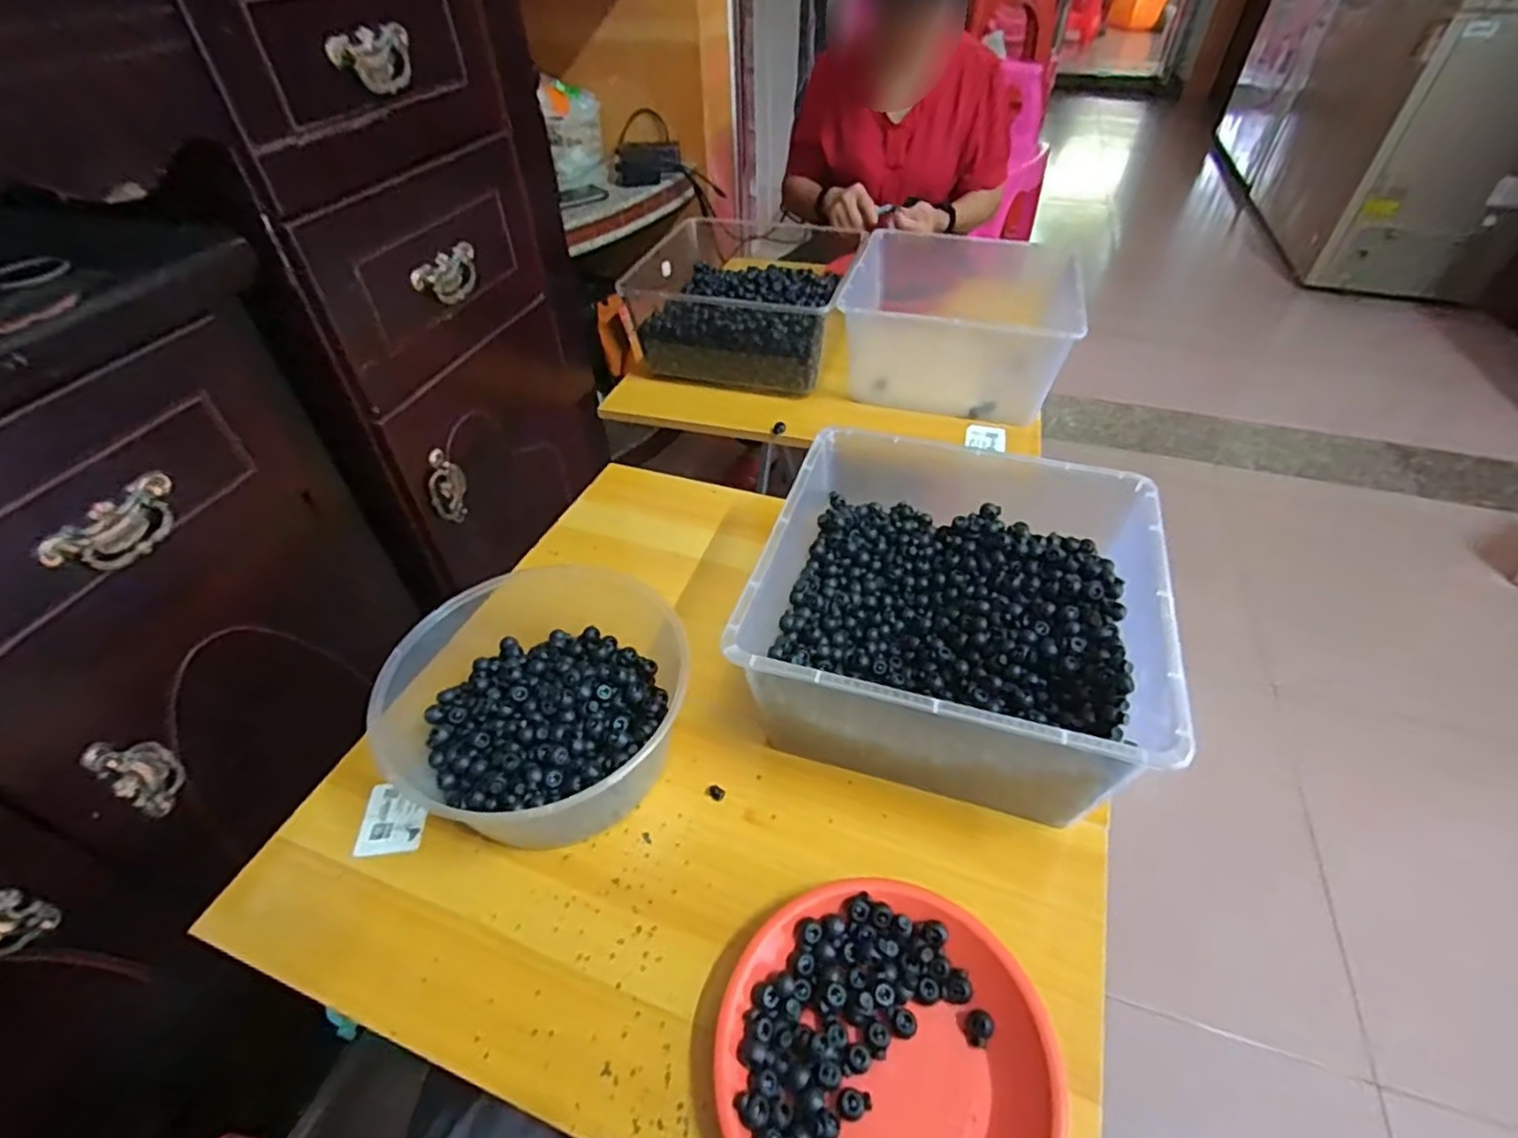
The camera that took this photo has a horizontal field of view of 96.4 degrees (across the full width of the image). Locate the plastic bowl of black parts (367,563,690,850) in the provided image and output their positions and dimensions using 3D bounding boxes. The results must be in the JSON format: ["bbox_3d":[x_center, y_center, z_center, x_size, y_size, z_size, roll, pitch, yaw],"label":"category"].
[{"bbox_3d":[-0.174,0.112,0.558,0.230,0.108,0.228,-1,45,1],"label":"plastic bowl of black parts"}]

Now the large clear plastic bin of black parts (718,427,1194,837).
[{"bbox_3d":[0.162,0.041,0.592,0.299,0.151,0.301,12,46,13],"label":"large clear plastic bin of black parts"}]

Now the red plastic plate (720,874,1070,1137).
[{"bbox_3d":[0.076,0.296,0.410,0.188,0.035,0.199,-1,45,1],"label":"red plastic plate"}]

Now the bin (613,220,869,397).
[{"bbox_3d":[-0.024,-0.405,1.028,0.321,0.151,0.235,9,46,10],"label":"bin"}]

